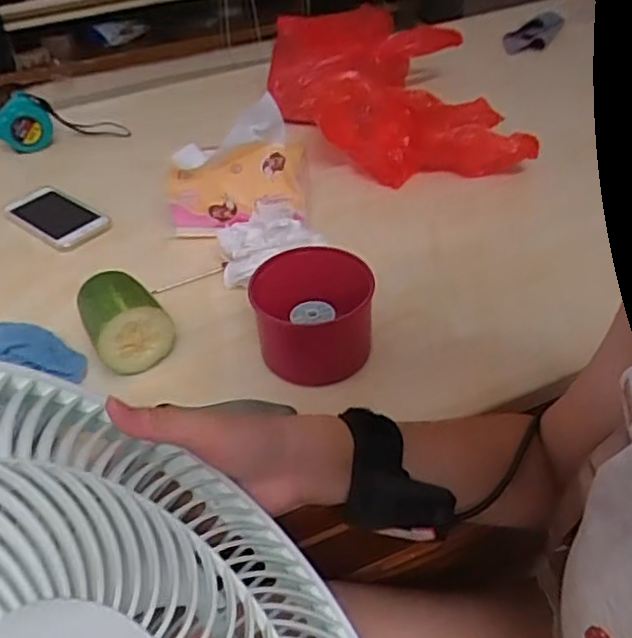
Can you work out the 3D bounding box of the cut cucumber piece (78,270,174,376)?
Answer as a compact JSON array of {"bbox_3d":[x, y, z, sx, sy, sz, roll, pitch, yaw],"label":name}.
[{"bbox_3d":[-0.170,0.000,0.575,0.067,0.065,0.076,-23,45,-21],"label":"cut cucumber piece"}]

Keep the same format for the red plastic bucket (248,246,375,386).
[{"bbox_3d":[-0.004,-0.002,0.554,0.094,0.074,0.096,-2,42,2],"label":"red plastic bucket"}]

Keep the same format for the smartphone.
[{"bbox_3d":[-0.315,-0.125,0.778,0.149,0.012,0.073,28,50,33],"label":"smartphone"}]

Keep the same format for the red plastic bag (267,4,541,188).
[{"bbox_3d":[0.087,-0.283,0.822,0.238,0.089,0.346,-11,46,-9],"label":"red plastic bag"}]

